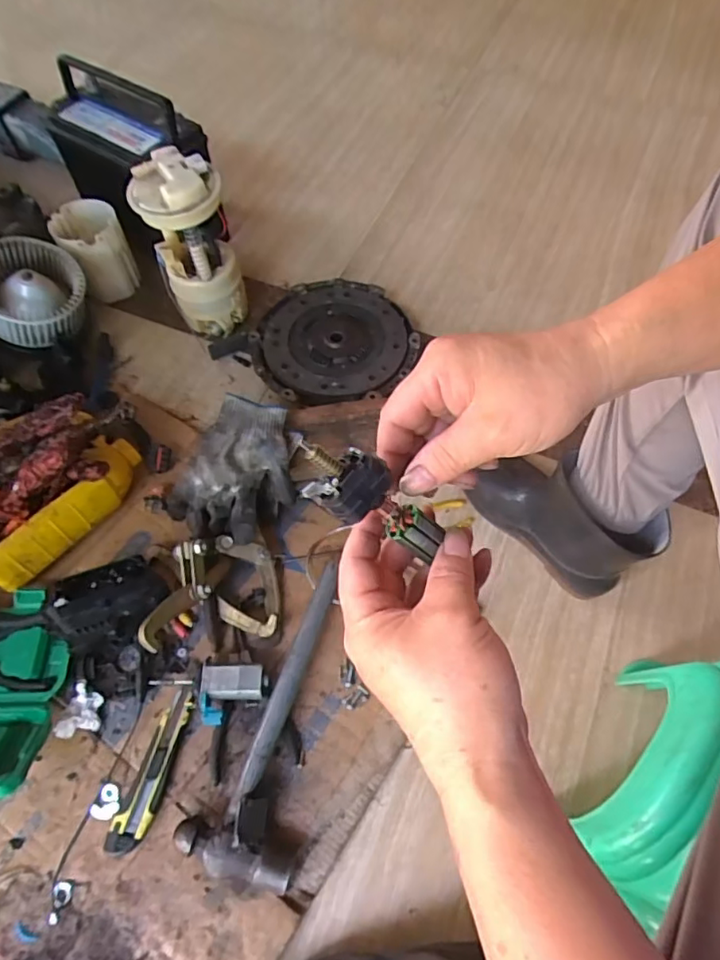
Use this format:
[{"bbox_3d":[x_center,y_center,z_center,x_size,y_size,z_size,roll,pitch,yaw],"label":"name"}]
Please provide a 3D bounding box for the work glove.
[{"bbox_3d":[-0.146,-0.006,0.723,0.139,0.073,0.182,27,66,13],"label":"work glove"}]

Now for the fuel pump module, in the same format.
[{"bbox_3d":[-0.242,-0.332,0.835,0.116,0.247,0.115,-18,63,-9],"label":"fuel pump module"}]

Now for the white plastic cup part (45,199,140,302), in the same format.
[{"bbox_3d":[-0.424,-0.365,0.921,0.098,0.122,0.112,-31,66,-16],"label":"white plastic cup part"}]

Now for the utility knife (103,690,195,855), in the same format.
[{"bbox_3d":[-0.219,0.307,0.602,0.036,0.025,0.157,15,64,8],"label":"utility knife"}]

